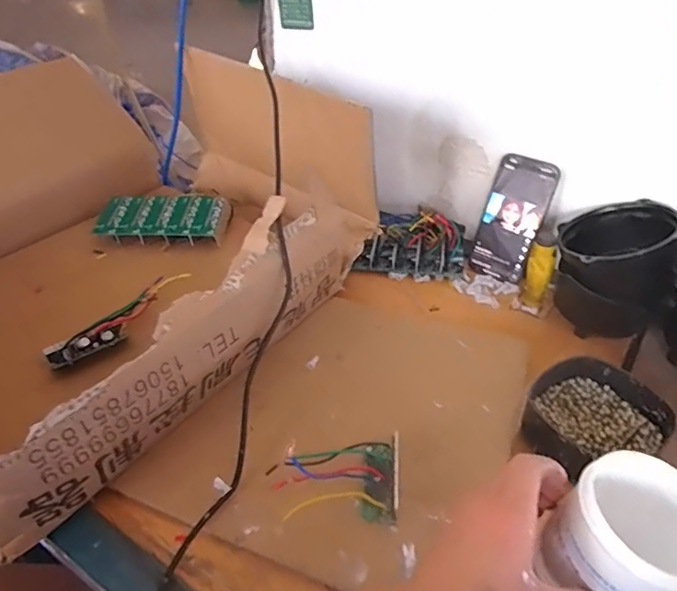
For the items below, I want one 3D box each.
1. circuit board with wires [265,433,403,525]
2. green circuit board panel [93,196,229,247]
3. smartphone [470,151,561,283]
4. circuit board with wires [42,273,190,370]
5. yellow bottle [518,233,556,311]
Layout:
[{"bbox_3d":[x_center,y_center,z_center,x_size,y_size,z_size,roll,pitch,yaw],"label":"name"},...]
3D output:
[{"bbox_3d":[-0.002,0.156,0.490,0.111,0.023,0.088,1,38,1],"label":"circuit board with wires"},{"bbox_3d":[-0.234,-0.100,0.728,0.163,0.035,0.082,3,38,3],"label":"green circuit board panel"},{"bbox_3d":[0.233,-0.103,0.732,0.078,0.161,0.017,29,24,31],"label":"smartphone"},{"bbox_3d":[-0.226,0.027,0.579,0.046,0.028,0.162,25,45,28],"label":"circuit board with wires"},{"bbox_3d":[0.251,-0.031,0.677,0.031,0.106,0.040,19,42,22],"label":"yellow bottle"}]

